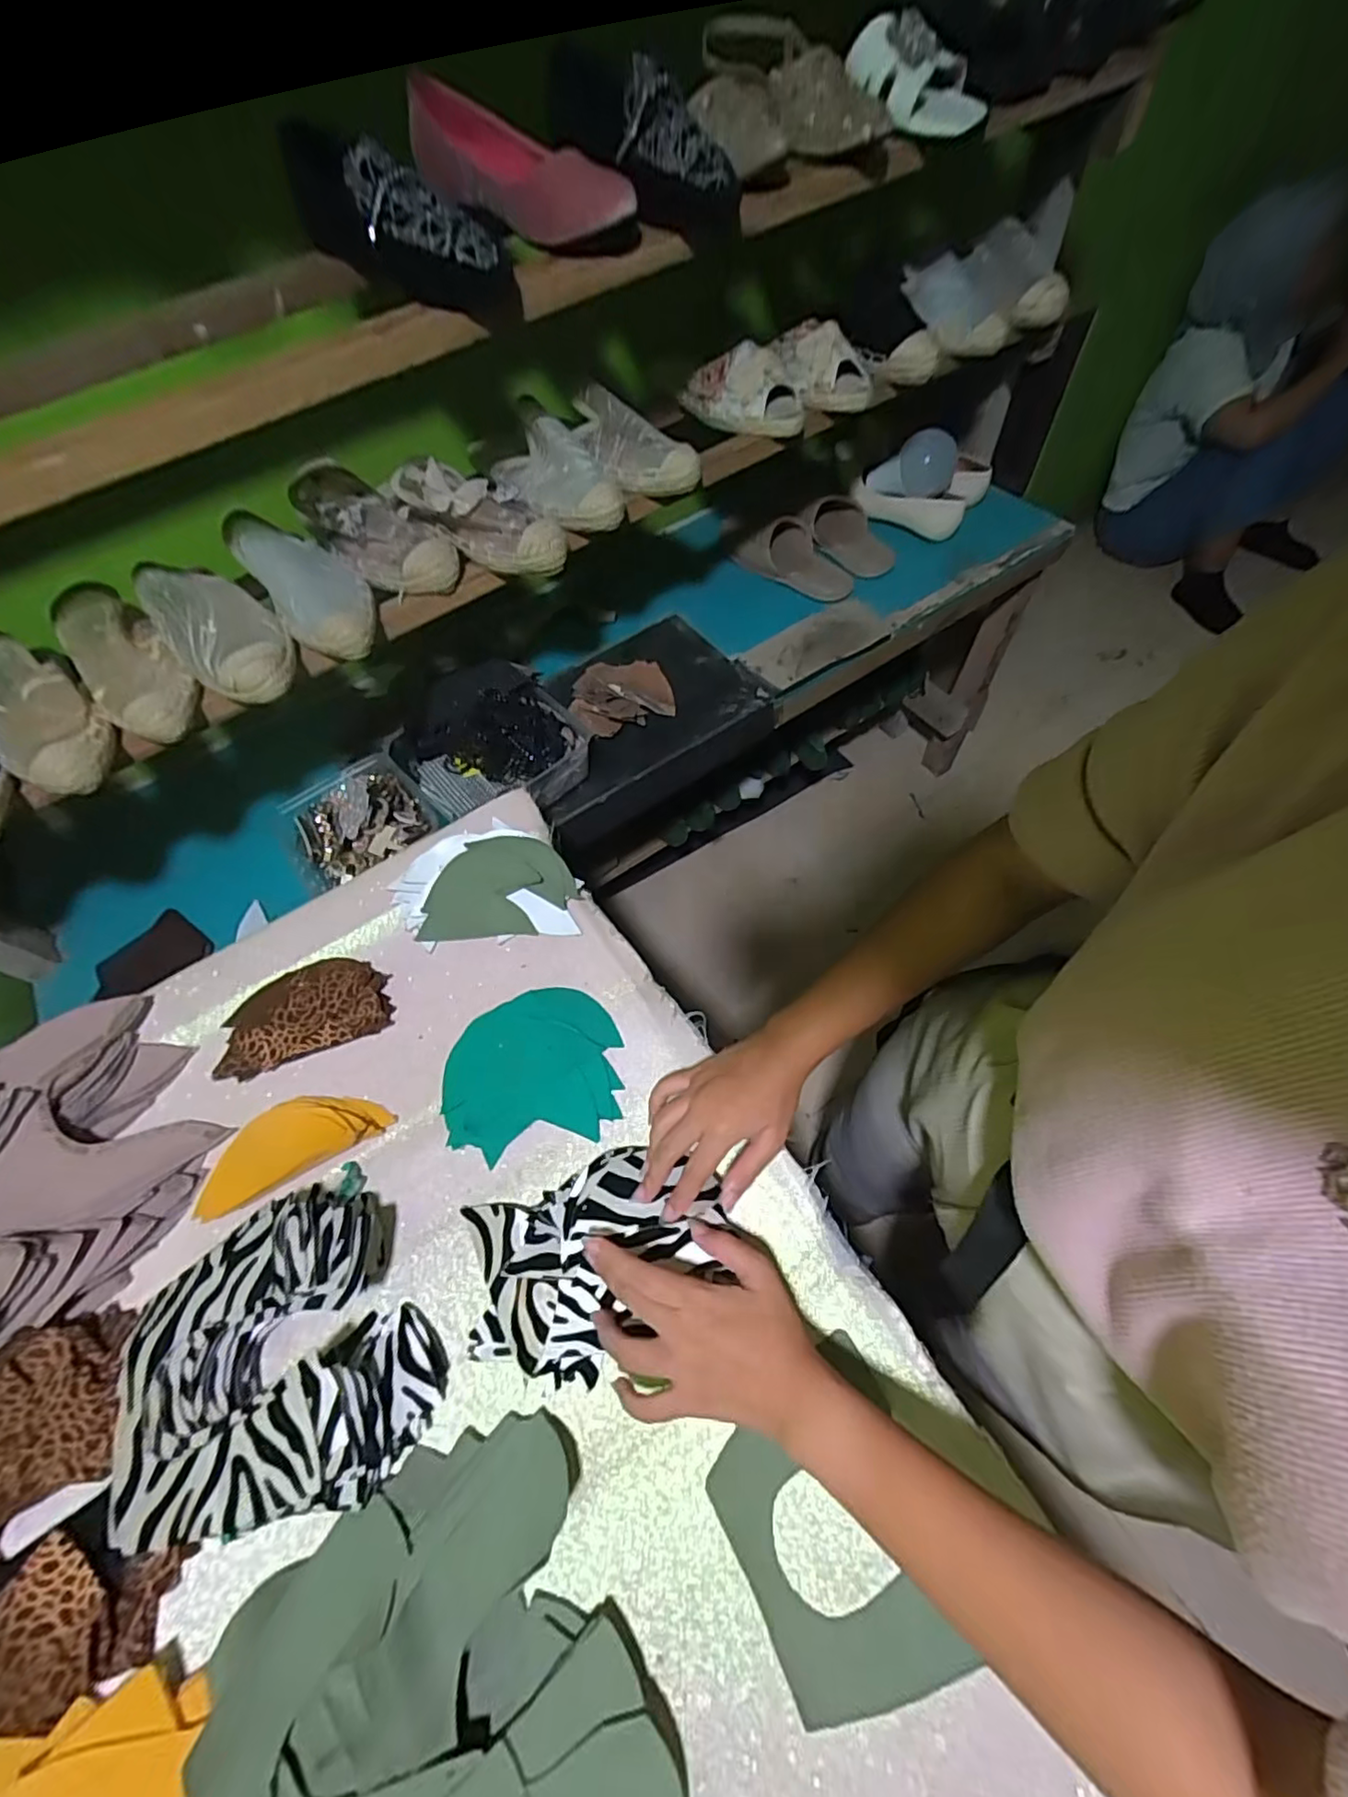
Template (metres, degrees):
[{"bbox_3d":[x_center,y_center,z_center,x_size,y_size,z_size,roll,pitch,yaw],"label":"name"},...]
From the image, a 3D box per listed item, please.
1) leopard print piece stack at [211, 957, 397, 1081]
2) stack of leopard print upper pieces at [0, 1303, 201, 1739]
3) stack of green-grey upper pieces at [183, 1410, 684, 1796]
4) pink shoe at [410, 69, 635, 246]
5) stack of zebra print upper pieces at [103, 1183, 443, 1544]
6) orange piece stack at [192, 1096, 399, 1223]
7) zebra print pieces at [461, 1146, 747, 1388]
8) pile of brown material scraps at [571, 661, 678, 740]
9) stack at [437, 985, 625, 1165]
[{"bbox_3d":[-0.319,0.098,0.538,0.135,0.015,0.078,-22,61,-8],"label":"leopard print piece stack"},{"bbox_3d":[-0.403,0.382,0.375,0.157,0.033,0.193,-31,64,-13],"label":"stack of leopard print upper pieces"},{"bbox_3d":[-0.114,0.434,0.324,0.200,0.045,0.223,-35,65,-15],"label":"stack of green-grey upper pieces"},{"bbox_3d":[-0.134,-0.617,0.527,0.054,0.082,0.268,-39,66,-17],"label":"pink shoe"},{"bbox_3d":[-0.261,0.295,0.392,0.177,0.046,0.185,-29,63,-12],"label":"stack of zebra print upper pieces"},{"bbox_3d":[-0.298,0.187,0.481,0.139,0.029,0.060,-29,63,-12],"label":"orange piece stack"},{"bbox_3d":[-0.052,0.245,0.427,0.180,0.032,0.120,-18,62,-6],"label":"zebra print pieces"},{"bbox_3d":[-0.072,-0.278,0.848,0.135,0.026,0.120,-15,61,-4],"label":"pile of brown material scraps"},{"bbox_3d":[-0.115,0.132,0.502,0.136,0.029,0.122,-11,61,-2],"label":"stack"}]

